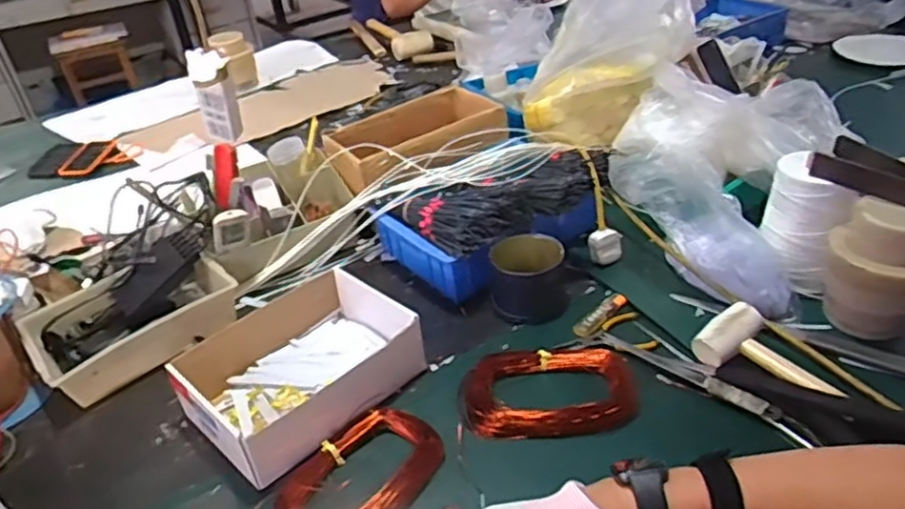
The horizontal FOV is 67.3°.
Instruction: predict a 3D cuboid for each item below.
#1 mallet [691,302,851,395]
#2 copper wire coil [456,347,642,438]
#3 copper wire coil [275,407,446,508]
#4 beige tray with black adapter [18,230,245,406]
[{"bbox_3d":[0.345,0.111,0.742,0.078,0.035,0.165,-27,39,-26],"label":"mallet"},{"bbox_3d":[0.106,0.152,0.769,0.194,0.026,0.118,-8,35,-2],"label":"copper wire coil"},{"bbox_3d":[-0.094,0.225,0.688,0.107,0.025,0.176,19,42,32],"label":"copper wire coil"},{"bbox_3d":[-0.415,0.076,0.883,0.246,0.086,0.172,-24,38,-23],"label":"beige tray with black adapter"}]

